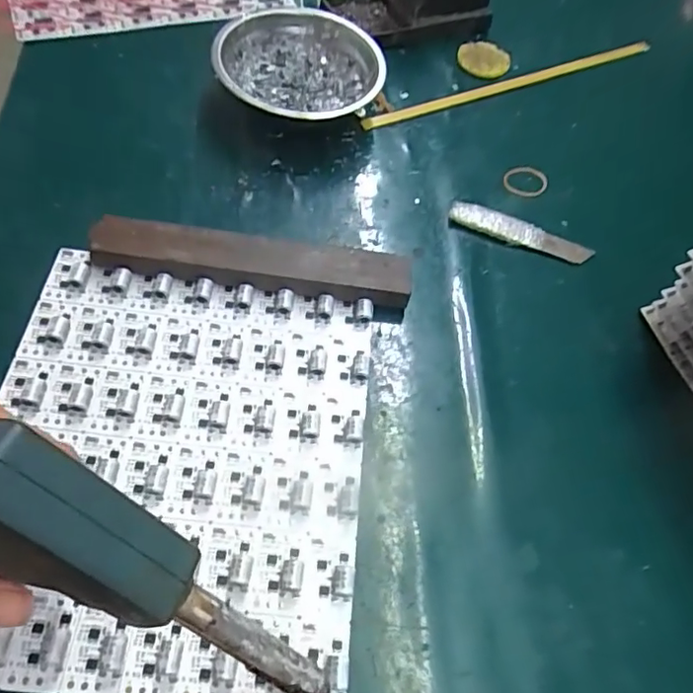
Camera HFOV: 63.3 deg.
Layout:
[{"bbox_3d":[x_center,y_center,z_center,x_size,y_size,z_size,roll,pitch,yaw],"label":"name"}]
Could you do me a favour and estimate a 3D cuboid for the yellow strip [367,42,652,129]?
[{"bbox_3d":[0.146,-0.229,0.486,0.297,0.005,0.014,-20,64,-17],"label":"yellow strip"}]

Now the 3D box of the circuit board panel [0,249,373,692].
[{"bbox_3d":[-0.092,0.058,0.302,0.200,0.012,0.223,6,60,-1],"label":"circuit board panel"}]

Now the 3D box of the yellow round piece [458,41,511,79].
[{"bbox_3d":[0.123,-0.255,0.502,0.042,0.010,0.043,3,60,-4],"label":"yellow round piece"}]

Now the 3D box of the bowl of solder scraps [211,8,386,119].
[{"bbox_3d":[-0.036,-0.215,0.441,0.124,0.044,0.122,3,60,-4],"label":"bowl of solder scraps"}]

